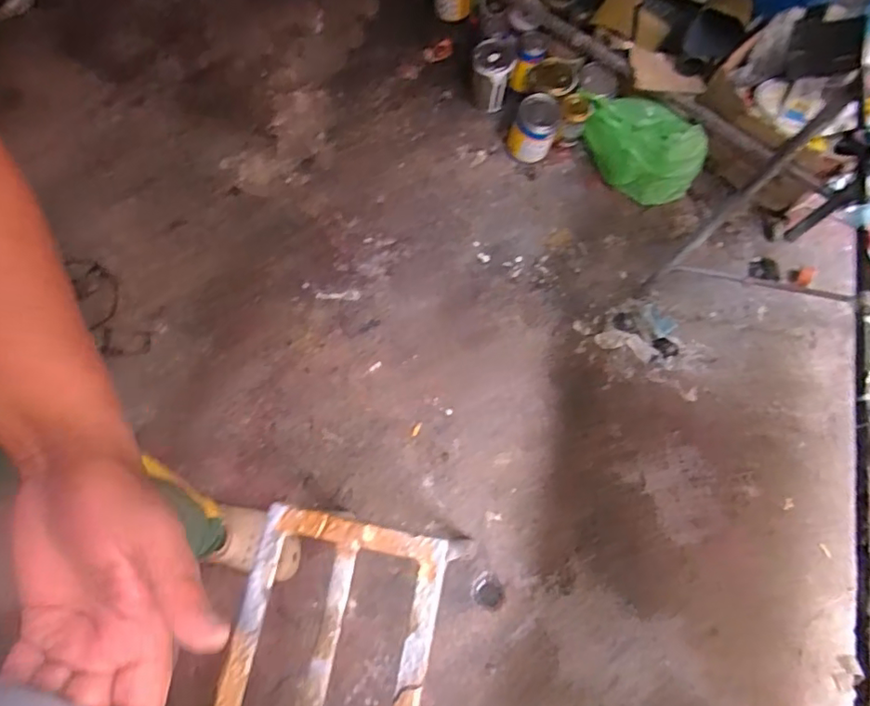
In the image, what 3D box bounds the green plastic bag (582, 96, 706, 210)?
[{"bbox_3d":[0.485,-0.500,1.370,0.313,0.172,0.128,37,76,10],"label":"green plastic bag"}]

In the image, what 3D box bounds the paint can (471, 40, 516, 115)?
[{"bbox_3d":[0.141,-0.698,1.421,0.098,0.158,0.101,0,73,-1],"label":"paint can"}]

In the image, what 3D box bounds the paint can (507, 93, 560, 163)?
[{"bbox_3d":[0.246,-0.560,1.407,0.112,0.141,0.125,17,74,4],"label":"paint can"}]

